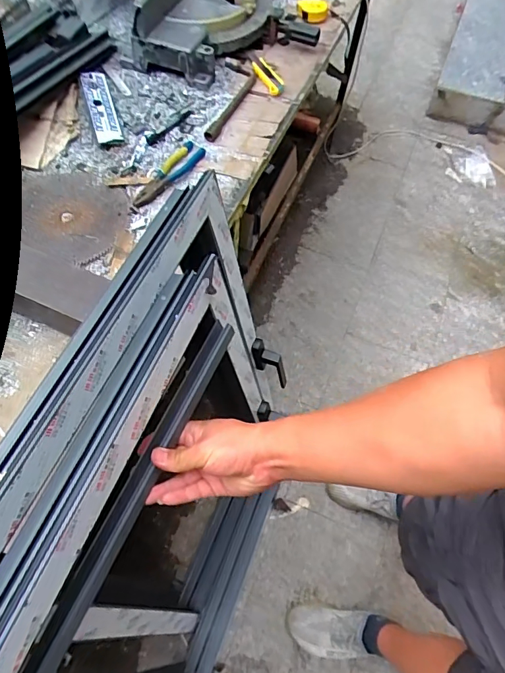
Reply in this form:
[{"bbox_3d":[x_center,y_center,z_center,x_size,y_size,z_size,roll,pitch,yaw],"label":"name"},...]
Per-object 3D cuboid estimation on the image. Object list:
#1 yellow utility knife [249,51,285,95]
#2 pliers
[{"bbox_3d":[0.031,-0.630,1.070,0.043,0.014,0.167,-20,65,-14],"label":"yellow utility knife"},{"bbox_3d":[-0.169,-0.331,0.910,0.062,0.016,0.201,31,65,12],"label":"pliers"}]

